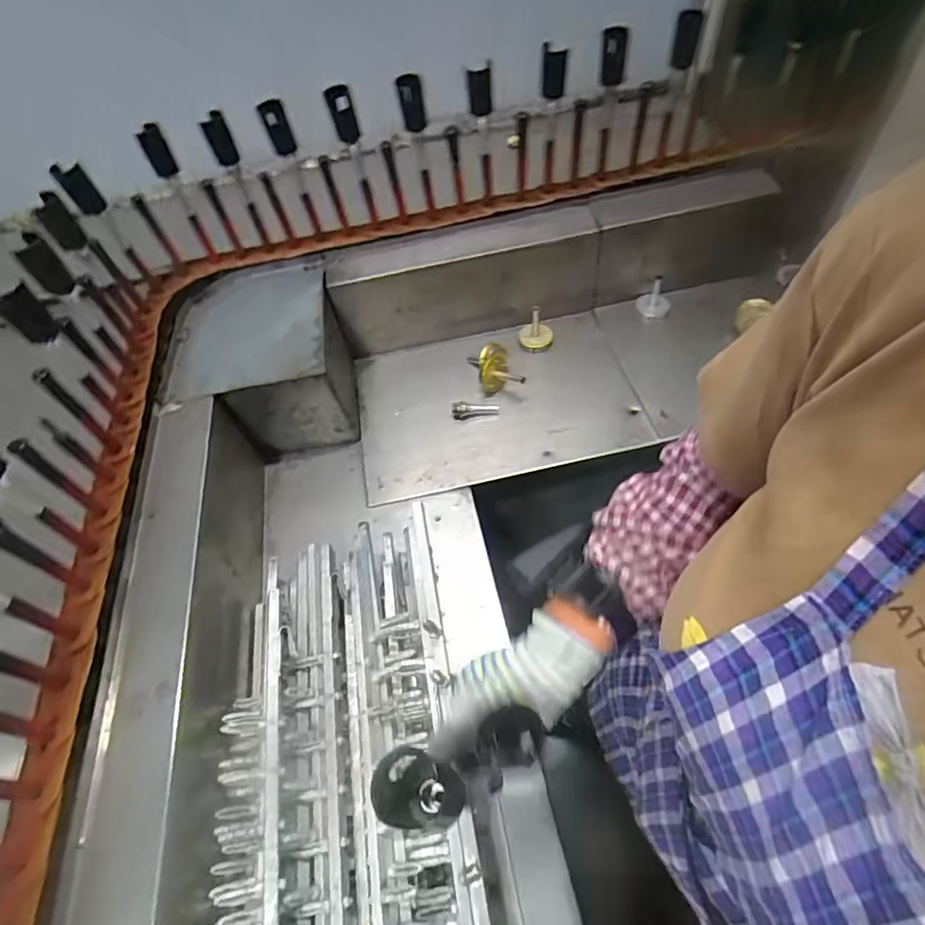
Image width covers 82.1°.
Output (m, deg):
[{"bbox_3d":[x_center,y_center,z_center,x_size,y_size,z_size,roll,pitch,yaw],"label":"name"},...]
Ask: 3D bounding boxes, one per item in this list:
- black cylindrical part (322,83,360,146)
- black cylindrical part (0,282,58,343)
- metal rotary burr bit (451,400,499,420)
[{"bbox_3d":[-0.191,-0.551,0.839,0.040,0.079,0.040,-12,54,-4],"label":"black cylindrical part"},{"bbox_3d":[-0.501,-0.171,0.610,0.022,0.070,0.038,35,64,26],"label":"black cylindrical part"},{"bbox_3d":[0.023,-0.096,0.970,0.087,0.027,0.027,-4,54,2],"label":"metal rotary burr bit"}]

